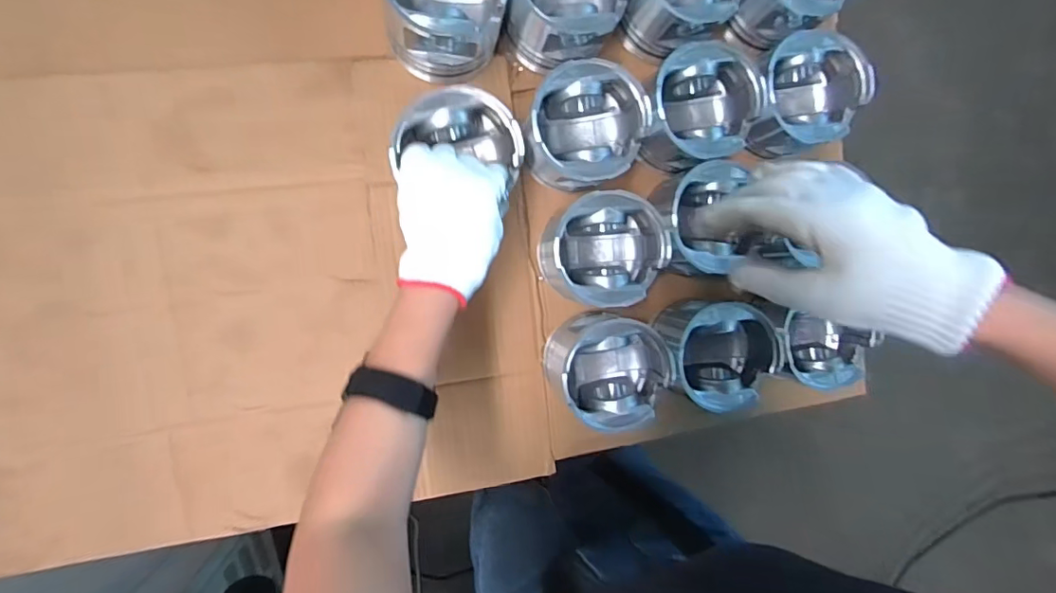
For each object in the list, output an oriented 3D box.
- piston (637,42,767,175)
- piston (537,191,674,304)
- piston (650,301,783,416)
[{"bbox_3d":[0.167,-0.186,0.539,0.113,0.083,0.104,0,92,-8],"label":"piston"},{"bbox_3d":[0.070,-0.044,0.537,0.109,0.089,0.104,0,92,-8],"label":"piston"},{"bbox_3d":[0.194,0.058,0.565,0.104,0.083,0.106,0,92,-8],"label":"piston"}]

